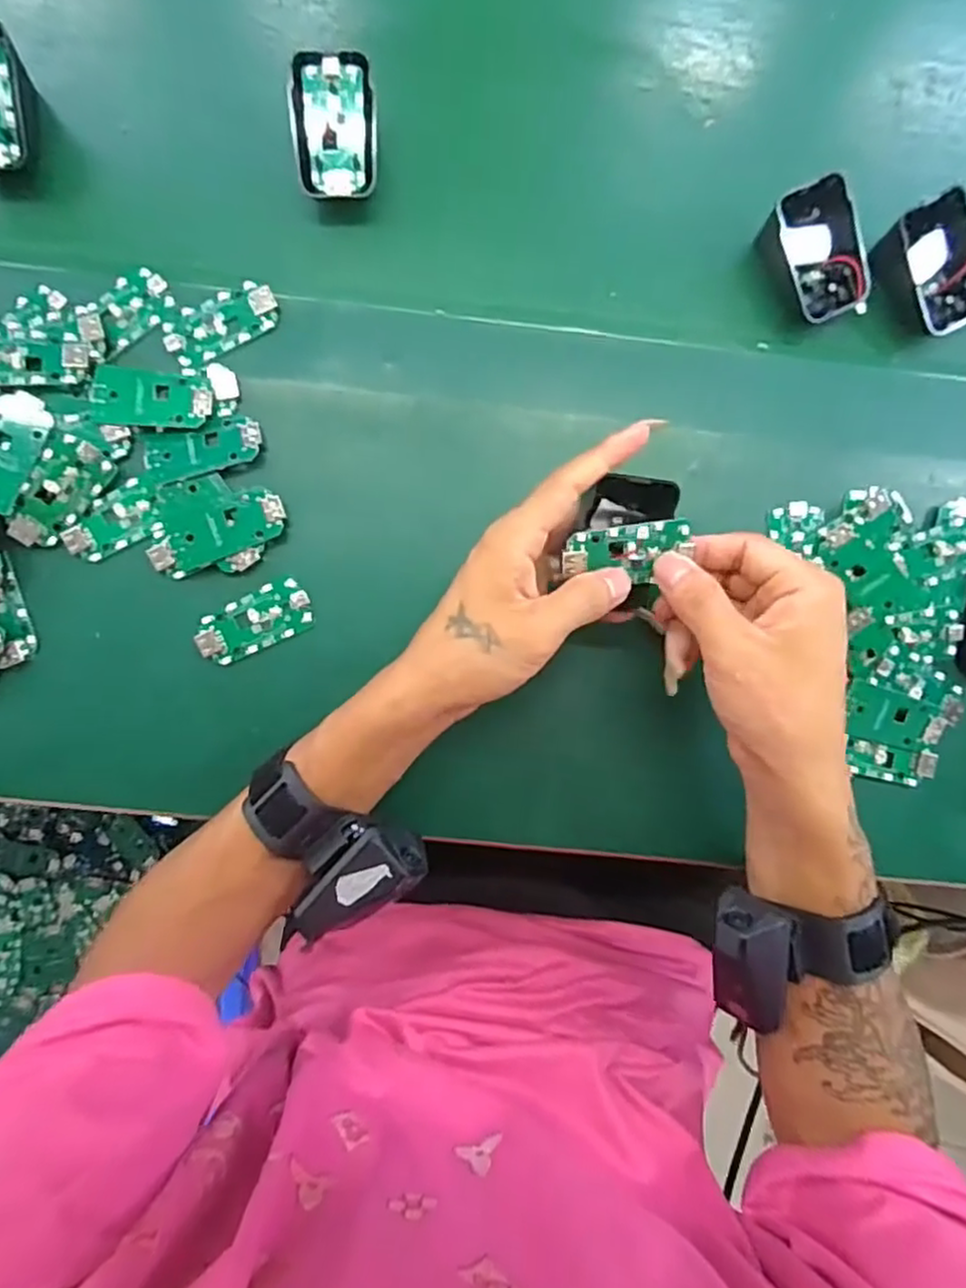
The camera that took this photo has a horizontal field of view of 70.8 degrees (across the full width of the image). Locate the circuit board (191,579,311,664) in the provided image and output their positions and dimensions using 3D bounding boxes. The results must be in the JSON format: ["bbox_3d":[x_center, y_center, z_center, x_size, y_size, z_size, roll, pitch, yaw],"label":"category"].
[{"bbox_3d":[-0.128,-0.012,0.380,0.063,0.006,0.031,-25,88,-3],"label":"circuit board"}]

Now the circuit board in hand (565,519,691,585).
[{"bbox_3d":[0.069,-0.042,0.327,0.061,0.005,0.030,-7,114,-7],"label":"circuit board in hand"}]

